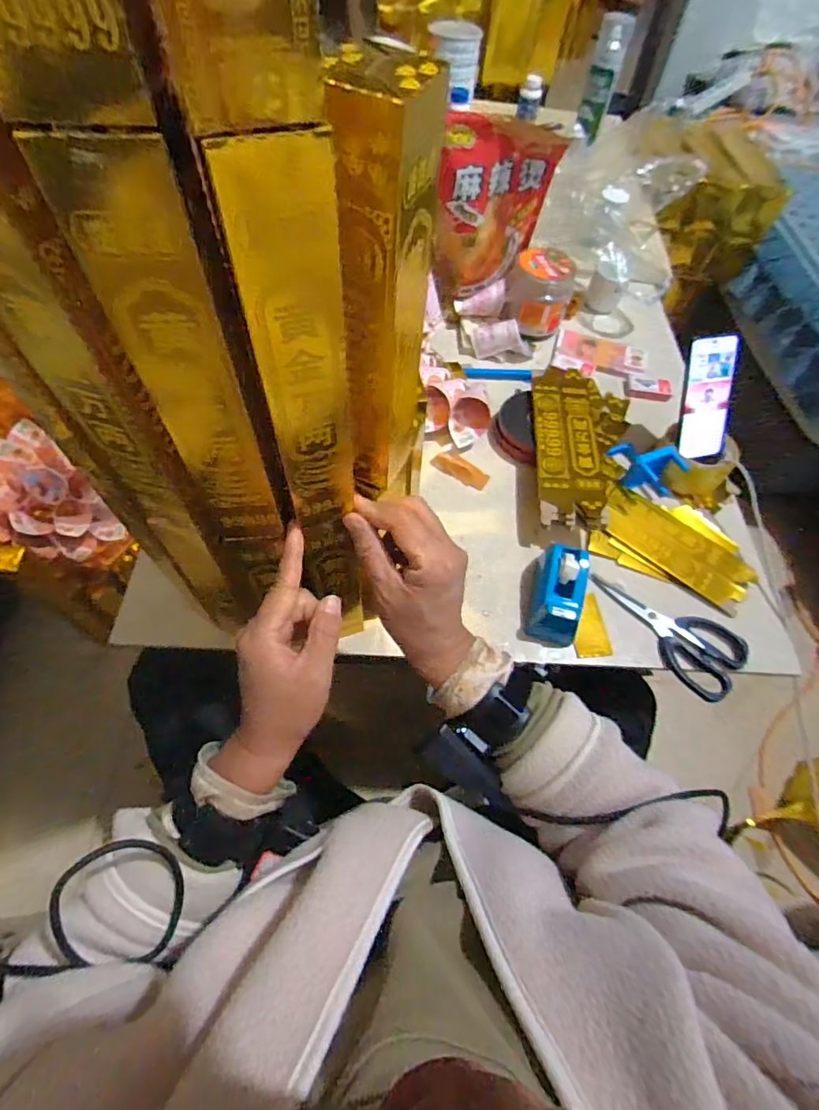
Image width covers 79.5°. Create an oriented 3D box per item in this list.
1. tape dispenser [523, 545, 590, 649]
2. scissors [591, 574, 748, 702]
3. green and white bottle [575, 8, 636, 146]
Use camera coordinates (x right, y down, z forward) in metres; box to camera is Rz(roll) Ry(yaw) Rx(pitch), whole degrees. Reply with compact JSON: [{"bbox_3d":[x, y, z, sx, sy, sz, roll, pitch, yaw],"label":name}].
[{"bbox_3d":[0.173,0.047,0.573,0.055,0.060,0.106,14,60,4],"label":"tape dispenser"},{"bbox_3d":[0.316,0.080,0.592,0.099,0.011,0.184,-32,66,-20],"label":"scissors"},{"bbox_3d":[0.421,-1.034,1.082,0.065,0.200,0.064,17,60,6],"label":"green and white bottle"}]

